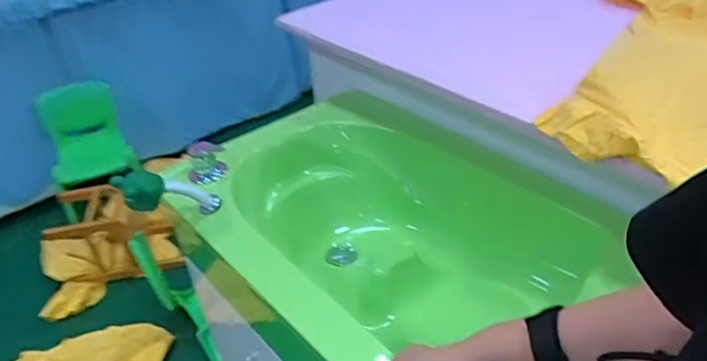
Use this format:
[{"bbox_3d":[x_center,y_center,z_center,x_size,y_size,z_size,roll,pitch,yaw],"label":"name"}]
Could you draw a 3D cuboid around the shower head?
[{"bbox_3d":[-0.326,0.027,1.028,0.057,0.065,0.219,25,5,34],"label":"shower head"}]

